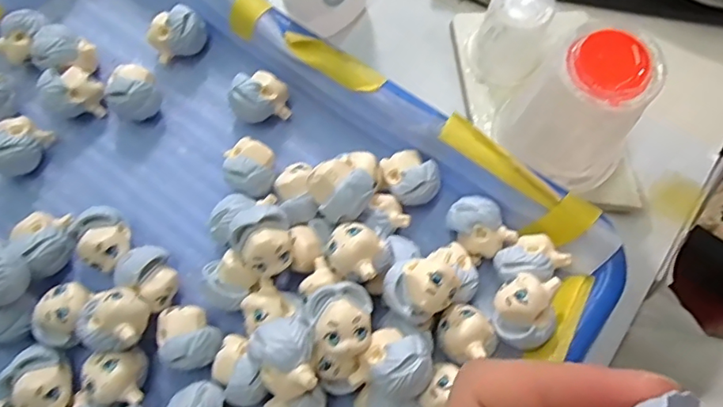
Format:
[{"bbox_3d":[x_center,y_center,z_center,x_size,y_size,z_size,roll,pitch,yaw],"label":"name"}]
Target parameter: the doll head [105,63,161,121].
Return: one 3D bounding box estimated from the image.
[{"bbox_3d":[-0.110,-0.053,0.248,0.022,0.022,0.027,-23,73,-7],"label":"doll head"}]

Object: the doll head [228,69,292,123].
[{"bbox_3d":[-0.049,-0.051,0.247,0.026,0.022,0.021,-15,73,-4],"label":"doll head"}]

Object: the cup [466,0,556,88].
[{"bbox_3d":[0.071,-0.079,0.242,0.033,0.040,0.032,0,72,0],"label":"cup"}]

